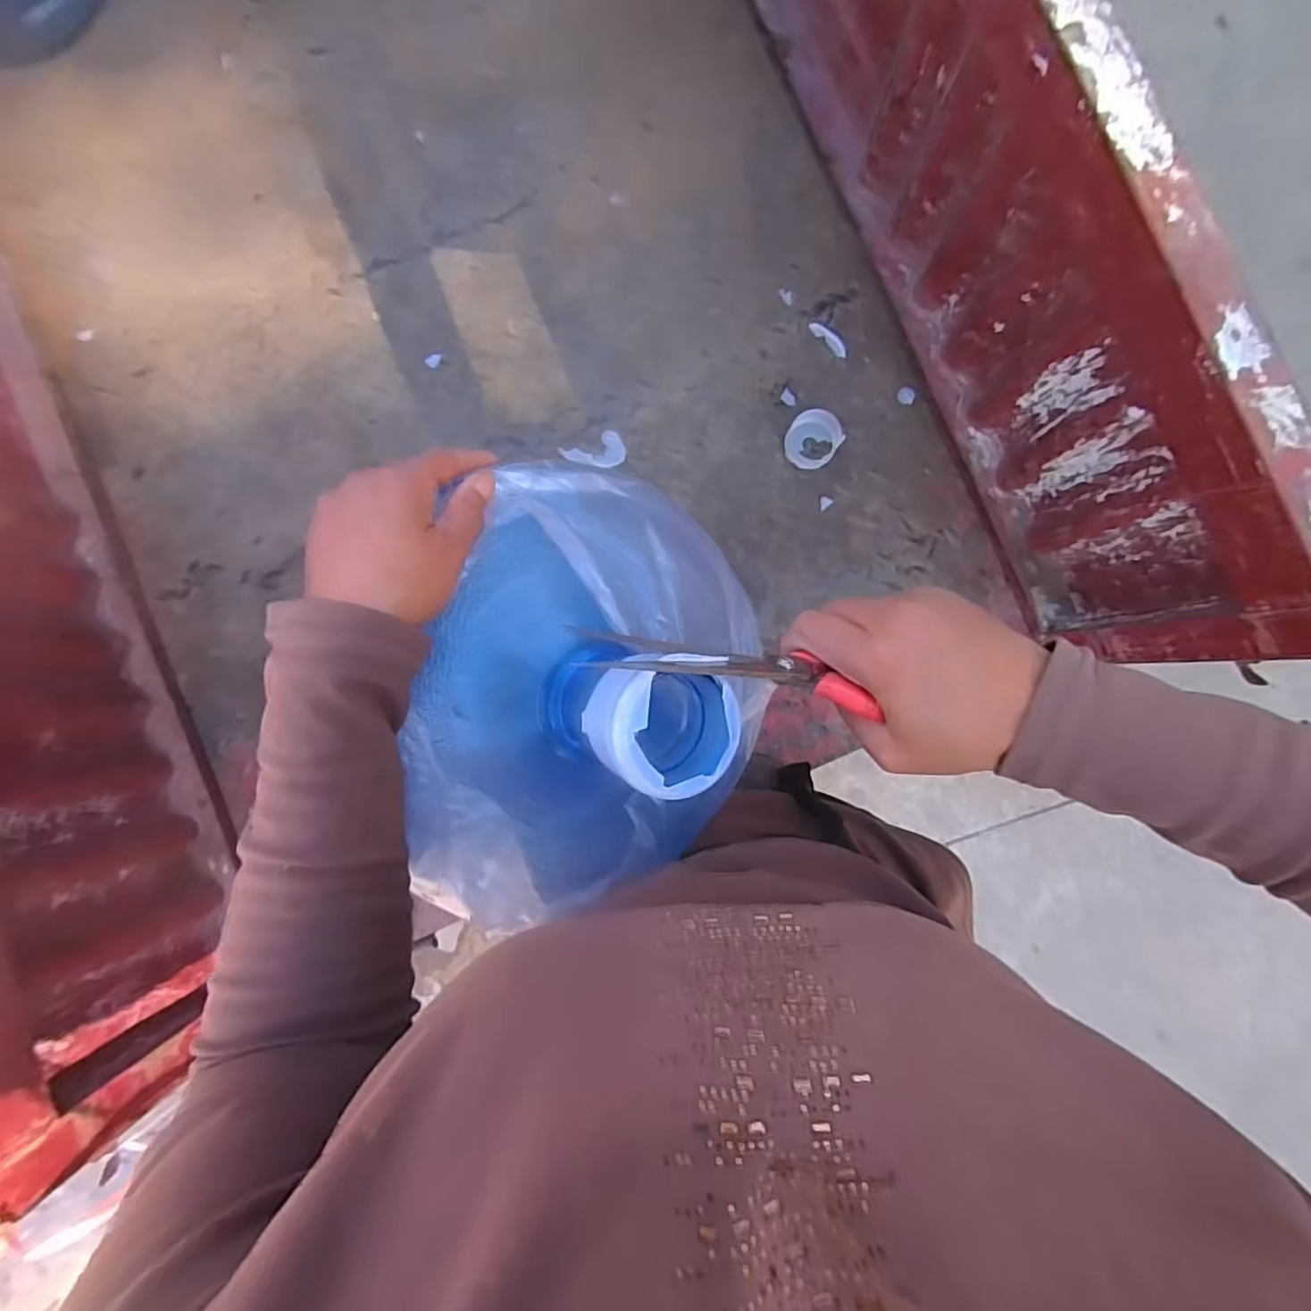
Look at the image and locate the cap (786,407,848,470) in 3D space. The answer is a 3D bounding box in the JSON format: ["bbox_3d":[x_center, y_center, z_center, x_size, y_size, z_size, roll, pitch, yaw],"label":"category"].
[{"bbox_3d":[0.176,-0.240,0.724,0.056,0.046,0.056,0,89,1],"label":"cap"}]

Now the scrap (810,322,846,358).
[{"bbox_3d":[0.199,-0.361,0.733,0.016,0.006,0.054,-42,88,0],"label":"scrap"}]

